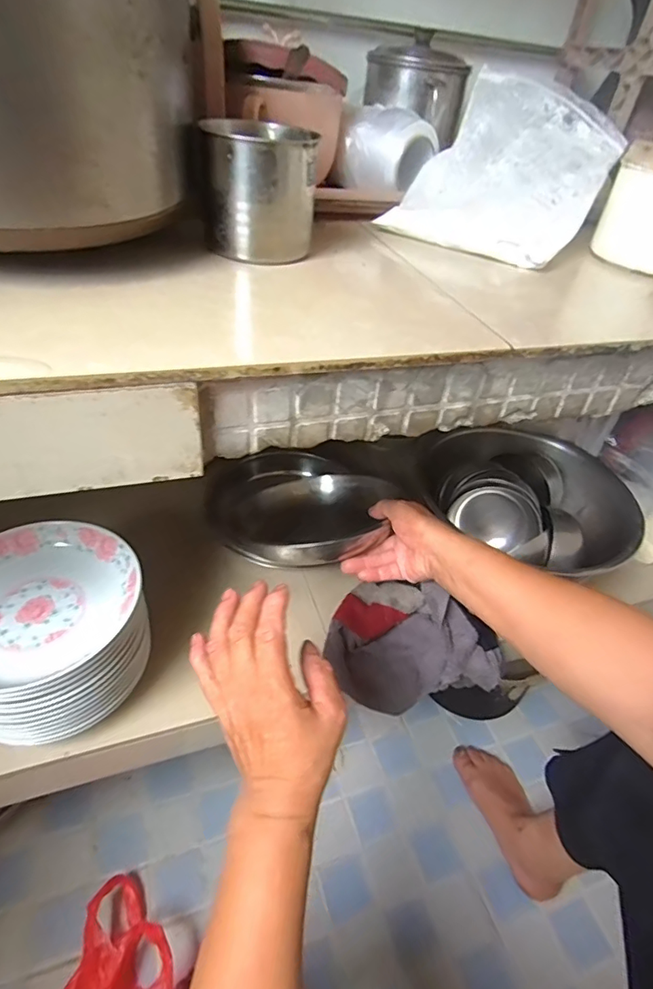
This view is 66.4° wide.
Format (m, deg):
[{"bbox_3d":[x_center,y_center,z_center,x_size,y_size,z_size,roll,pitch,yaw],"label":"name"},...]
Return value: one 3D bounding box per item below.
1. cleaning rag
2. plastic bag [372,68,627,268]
[{"bbox_3d":[0.098,0.170,0.547,0.186,0.121,0.101,19,42,13],"label":"cleaning rag"},{"bbox_3d":[0.188,-0.332,0.498,0.164,0.124,0.204,26,44,20],"label":"plastic bag"}]

